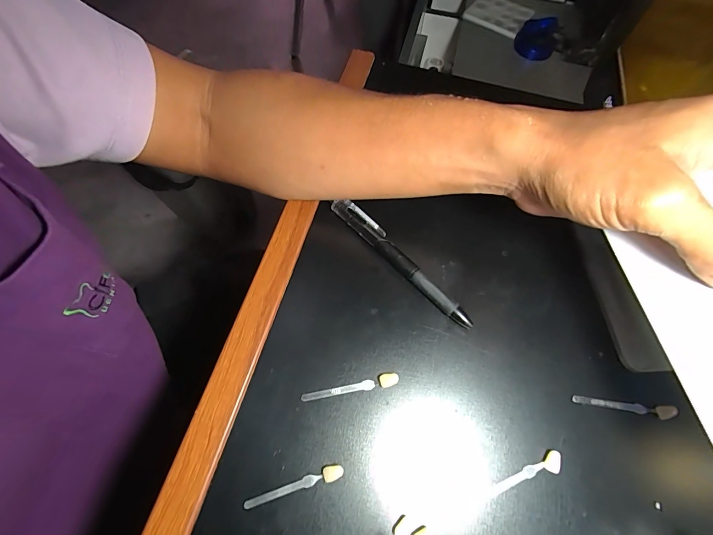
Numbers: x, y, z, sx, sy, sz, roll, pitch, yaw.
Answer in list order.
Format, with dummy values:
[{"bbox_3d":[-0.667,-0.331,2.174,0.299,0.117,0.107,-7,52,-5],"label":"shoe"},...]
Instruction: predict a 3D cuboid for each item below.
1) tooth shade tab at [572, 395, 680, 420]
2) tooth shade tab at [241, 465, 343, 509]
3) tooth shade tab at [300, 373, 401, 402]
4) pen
[{"bbox_3d":[0.170,0.088,0.222,0.060,0.007,0.008,7,66,0],"label":"tooth shade tab"},{"bbox_3d":[-0.035,0.125,0.199,0.056,0.006,0.007,-17,68,-10],"label":"tooth shade tab"},{"bbox_3d":[-0.004,0.077,0.222,0.061,0.007,0.008,-10,67,-7],"label":"tooth shade tab"},{"bbox_3d":[0.032,-0.006,0.257,0.013,0.012,0.131,-40,74,-18],"label":"pen"}]

